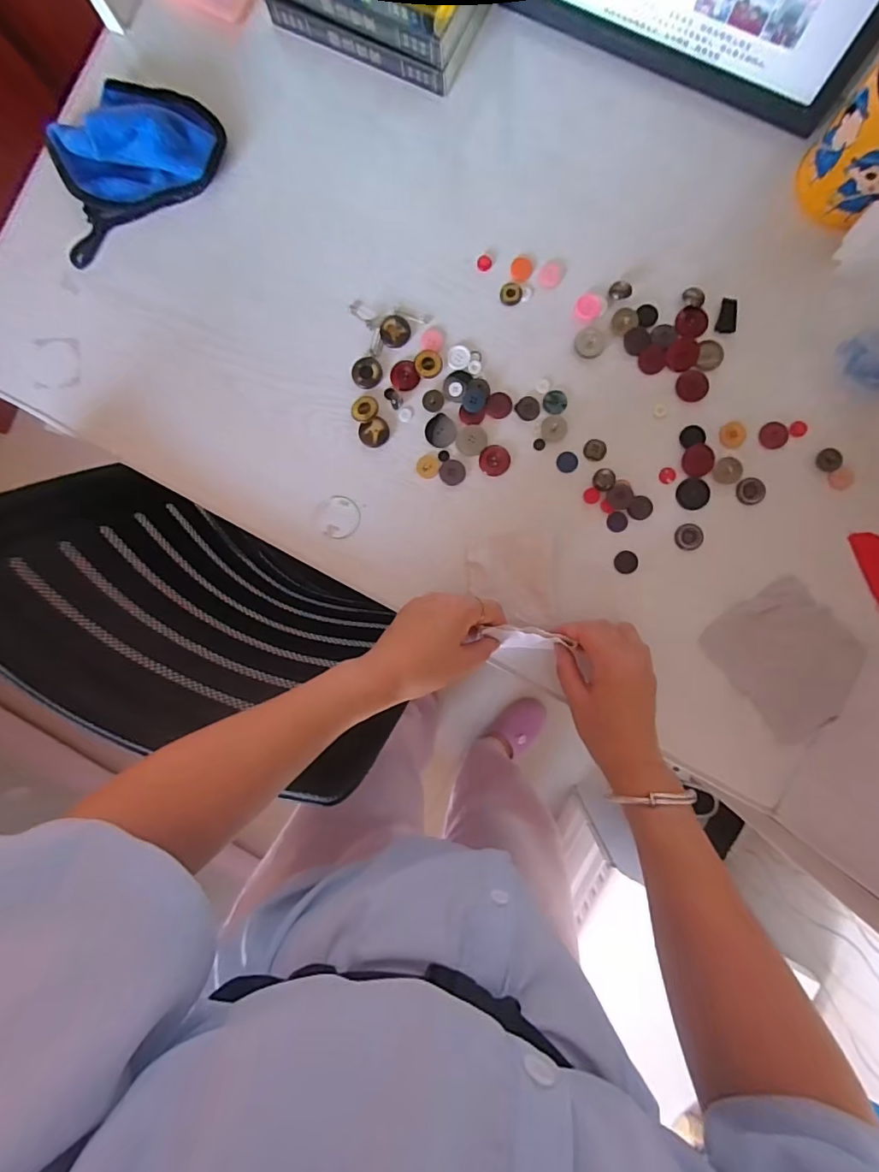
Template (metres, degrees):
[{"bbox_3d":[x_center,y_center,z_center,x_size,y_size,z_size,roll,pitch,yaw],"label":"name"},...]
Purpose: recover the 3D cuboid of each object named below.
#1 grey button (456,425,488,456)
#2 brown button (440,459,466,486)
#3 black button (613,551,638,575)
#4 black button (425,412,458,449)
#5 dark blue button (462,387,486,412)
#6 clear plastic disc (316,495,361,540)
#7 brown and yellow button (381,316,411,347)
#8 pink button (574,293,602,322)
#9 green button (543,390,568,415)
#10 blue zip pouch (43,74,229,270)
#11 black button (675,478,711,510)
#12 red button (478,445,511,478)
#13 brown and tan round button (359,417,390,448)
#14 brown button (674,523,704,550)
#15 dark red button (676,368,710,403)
[{"bbox_3d":[0.031,-0.138,0.473,0.028,0.004,0.028,1,89,5],"label":"grey button"},{"bbox_3d":[0.012,-0.108,0.475,0.024,0.004,0.024,0,89,5],"label":"brown button"},{"bbox_3d":[0.173,-0.022,0.464,0.021,0.004,0.021,0,89,5],"label":"black button"},{"bbox_3d":[0.002,-0.146,0.474,0.030,0.004,0.029,0,89,5],"label":"black button"},{"bbox_3d":[0.033,-0.174,0.470,0.022,0.005,0.022,0,89,5],"label":"dark blue button"},{"bbox_3d":[-0.097,-0.066,0.482,0.041,0.004,0.040,5,90,5],"label":"clear plastic disc"},{"bbox_3d":[-0.042,-0.244,0.480,0.028,0.004,0.029,0,89,5],"label":"brown and yellow button"},{"bbox_3d":[0.135,-0.253,0.454,0.022,0.004,0.027,25,91,5],"label":"pink button"},{"bbox_3d":[0.108,-0.171,0.468,0.022,0.004,0.023,0,89,5],"label":"green button"},{"bbox_3d":[-0.312,-0.427,0.484,0.189,0.053,0.132,-27,87,4],"label":"blue zip pouch"},{"bbox_3d":[0.232,-0.084,0.459,0.029,0.004,0.029,0,89,5],"label":"black button"},{"bbox_3d":[0.052,-0.119,0.473,0.029,0.004,0.029,0,89,5],"label":"red button"},{"bbox_3d":[-0.062,-0.146,0.479,0.028,0.006,0.026,0,89,5],"label":"brown and tan round button"},{"bbox_3d":[0.228,-0.045,0.457,0.024,0.004,0.024,-1,89,5],"label":"brown button"},{"bbox_3d":[0.231,-0.182,0.456,0.027,0.007,0.028,0,89,5],"label":"dark red button"}]

